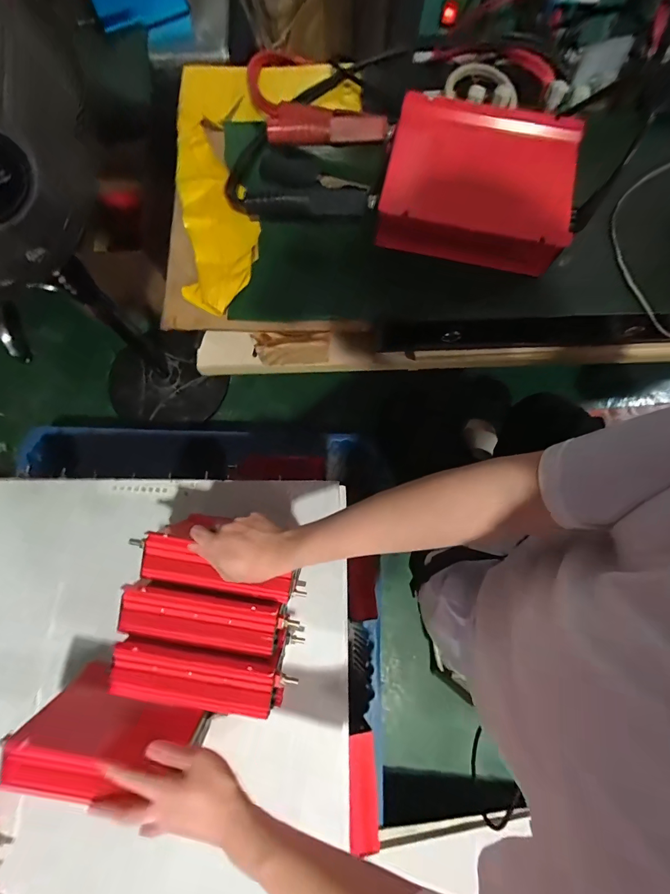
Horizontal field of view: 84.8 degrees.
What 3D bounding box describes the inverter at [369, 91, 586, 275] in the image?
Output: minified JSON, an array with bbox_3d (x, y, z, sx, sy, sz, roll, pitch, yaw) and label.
[{"bbox_3d":[0.163,-0.302,0.428,0.205,0.072,0.163,13,75,2],"label":"inverter"}]

